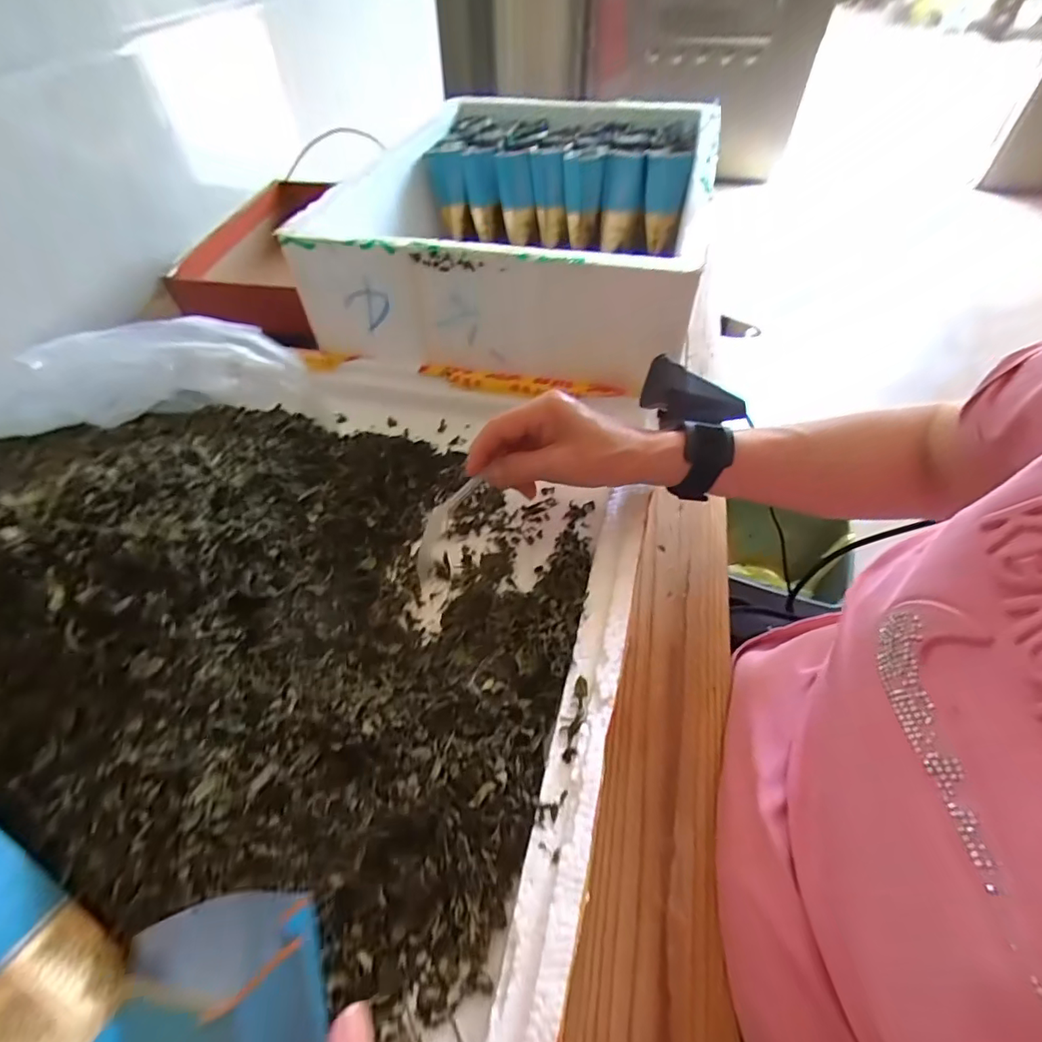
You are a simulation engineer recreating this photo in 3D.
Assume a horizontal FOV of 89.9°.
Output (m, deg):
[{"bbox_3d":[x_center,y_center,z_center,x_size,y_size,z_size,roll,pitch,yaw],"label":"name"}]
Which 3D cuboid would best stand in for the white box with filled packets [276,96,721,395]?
[{"bbox_3d":[0.011,-0.358,0.608,0.362,0.114,0.490,10,52,8],"label":"white box with filled packets"}]

